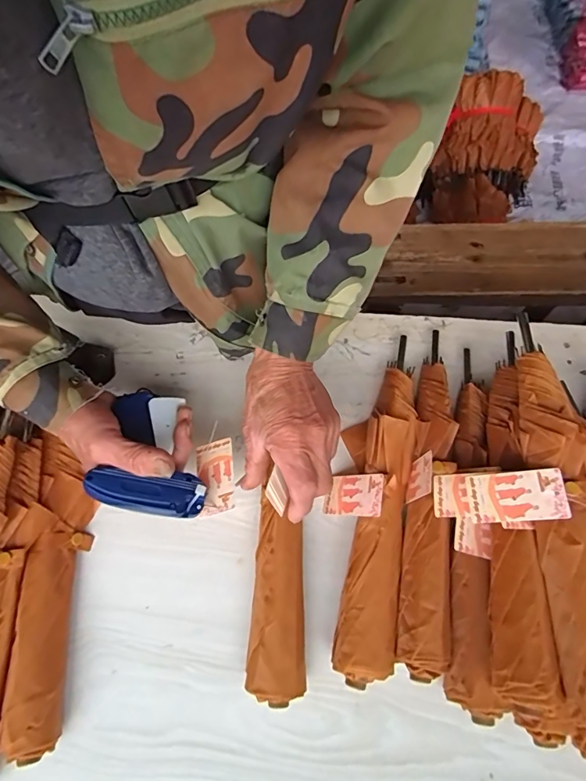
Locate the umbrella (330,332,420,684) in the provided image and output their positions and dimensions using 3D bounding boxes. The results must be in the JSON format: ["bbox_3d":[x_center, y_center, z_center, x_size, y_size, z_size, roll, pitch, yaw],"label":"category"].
[{"bbox_3d":[0.086,0.092,0.456,0.066,0.055,0.353,9,65,6],"label":"umbrella"}]

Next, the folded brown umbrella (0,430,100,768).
[{"bbox_3d":[-0.232,0.187,0.426,0.054,0.046,0.261,-3,64,1],"label":"folded brown umbrella"}]

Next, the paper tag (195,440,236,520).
[{"bbox_3d":[-0.076,0.084,0.438,0.038,0.004,0.072,-17,58,9],"label":"paper tag"}]

